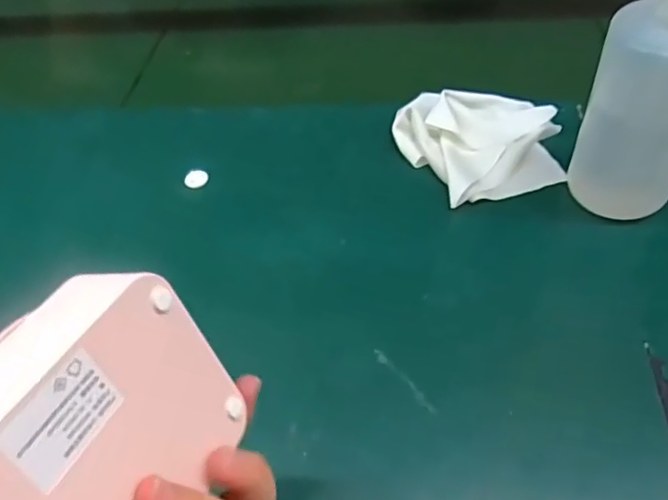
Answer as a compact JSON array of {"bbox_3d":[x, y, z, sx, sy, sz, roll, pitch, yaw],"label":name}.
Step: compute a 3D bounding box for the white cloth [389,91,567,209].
[{"bbox_3d":[0.127,-0.092,0.503,0.126,0.031,0.114,-18,50,-8],"label":"white cloth"}]

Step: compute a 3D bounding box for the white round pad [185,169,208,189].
[{"bbox_3d":[-0.122,-0.064,0.527,0.020,0.004,0.021,-3,50,4],"label":"white round pad"}]

